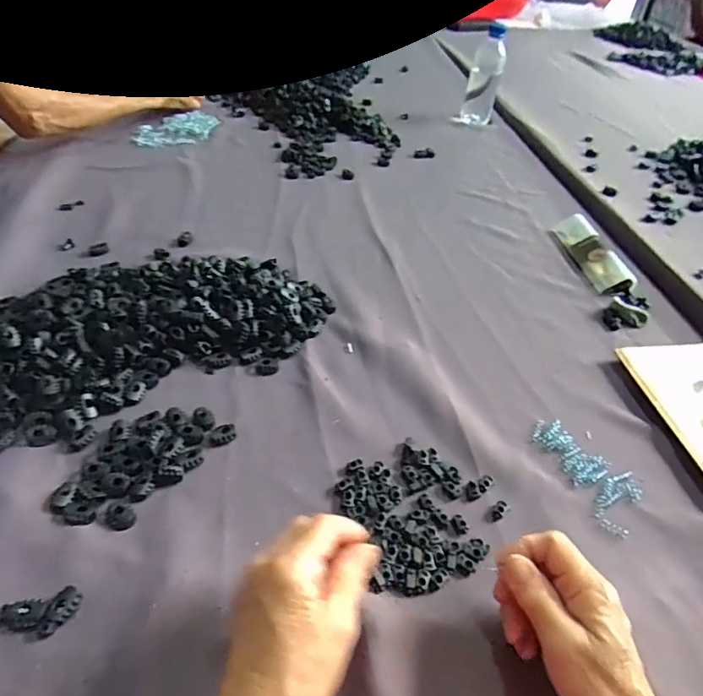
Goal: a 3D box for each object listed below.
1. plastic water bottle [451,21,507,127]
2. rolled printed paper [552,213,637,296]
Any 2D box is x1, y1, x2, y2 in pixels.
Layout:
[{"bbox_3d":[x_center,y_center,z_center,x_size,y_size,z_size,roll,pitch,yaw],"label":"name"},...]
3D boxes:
[{"bbox_3d":[0.253,-0.522,0.978,0.068,0.165,0.069,12,43,7],"label":"plastic water bottle"},{"bbox_3d":[0.318,-0.130,0.672,0.041,0.026,0.166,-1,43,-7],"label":"rolled printed paper"}]

